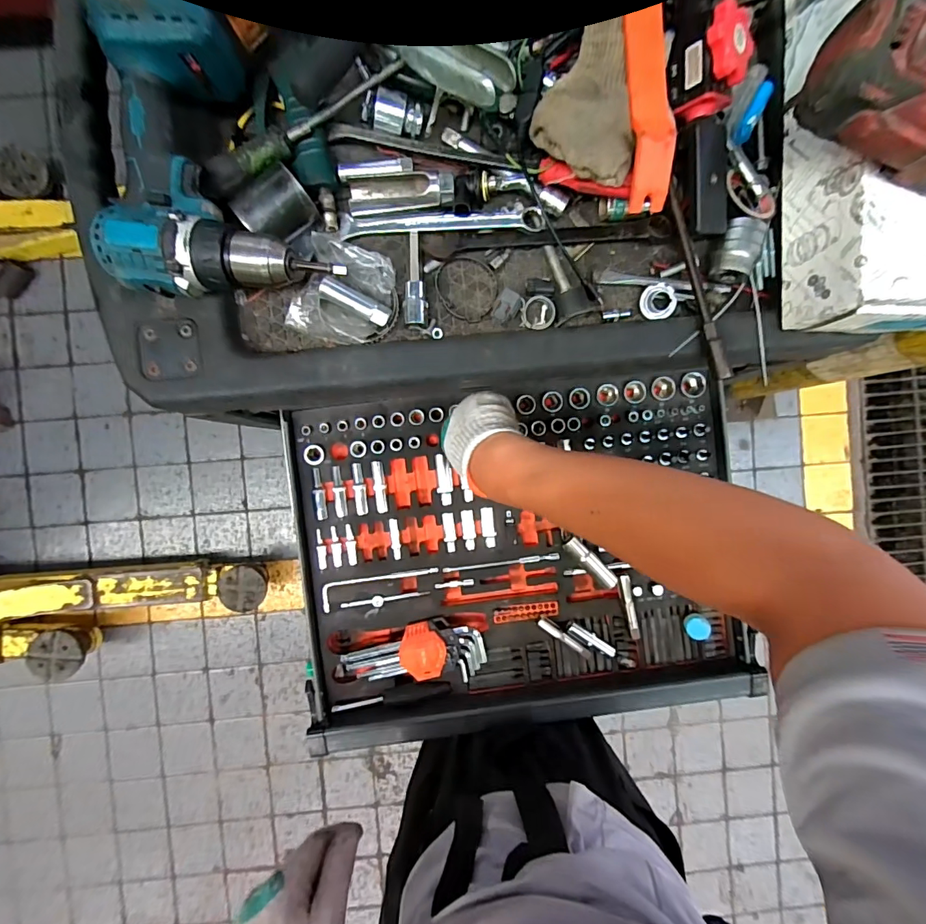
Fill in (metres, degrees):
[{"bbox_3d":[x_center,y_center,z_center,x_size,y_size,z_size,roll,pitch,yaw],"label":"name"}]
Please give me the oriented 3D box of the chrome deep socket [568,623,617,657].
[{"bbox_3d":[0.163,0.227,0.581,0.064,0.016,0.016,33,91,-3],"label":"chrome deep socket"}]

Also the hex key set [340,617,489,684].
[{"bbox_3d":[-0.060,0.238,0.573,0.172,0.025,0.073,-2,93,-2],"label":"hex key set"}]

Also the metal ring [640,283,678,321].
[{"bbox_3d":[0.182,-0.150,0.426,0.030,0.010,0.032,0,93,-2],"label":"metal ring"}]

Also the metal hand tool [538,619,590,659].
[{"bbox_3d":[0.130,0.225,0.579,0.079,0.009,0.012,36,91,-3],"label":"metal hand tool"}]

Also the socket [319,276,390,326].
[{"bbox_3d":[-0.097,-0.146,0.415,0.066,0.015,0.019,29,91,-3],"label":"socket"}]

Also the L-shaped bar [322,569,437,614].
[{"bbox_3d":[-0.105,0.158,0.585,0.149,0.015,0.035,-12,93,-1],"label":"L-shaped bar"}]

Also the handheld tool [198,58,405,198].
[{"bbox_3d":[-0.131,-0.277,0.375,0.191,0.027,0.019,-35,93,0],"label":"handheld tool"}]

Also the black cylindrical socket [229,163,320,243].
[{"bbox_3d":[-0.159,-0.215,0.390,0.045,0.037,0.057,45,90,-3],"label":"black cylindrical socket"}]

